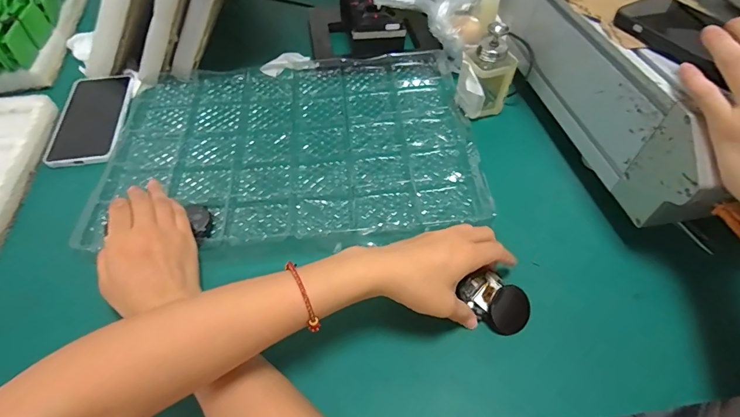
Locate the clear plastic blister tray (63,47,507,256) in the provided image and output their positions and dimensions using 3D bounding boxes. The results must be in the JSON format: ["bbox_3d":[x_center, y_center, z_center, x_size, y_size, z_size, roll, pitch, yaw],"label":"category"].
[{"bbox_3d":[-0.091,-0.086,0.489,0.430,0.024,0.304,-5,53,-2],"label":"clear plastic blister tray"}]

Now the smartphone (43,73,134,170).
[{"bbox_3d":[-0.369,-0.123,0.516,0.085,0.014,0.166,-10,54,-6],"label":"smartphone"}]

